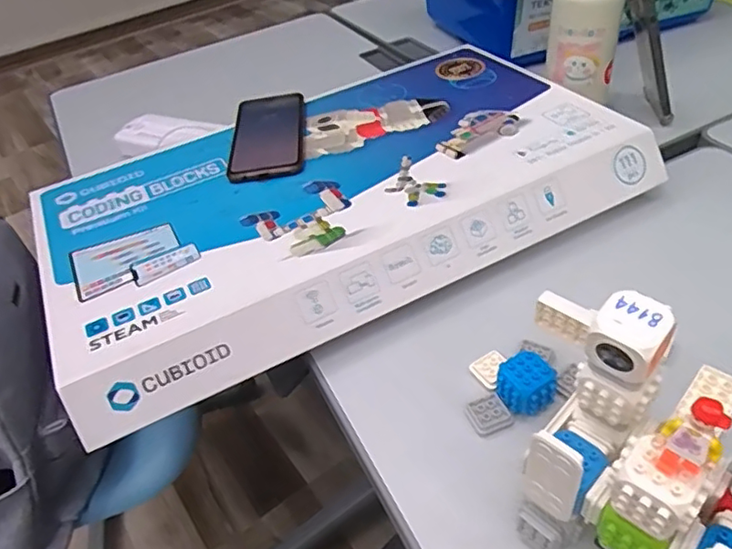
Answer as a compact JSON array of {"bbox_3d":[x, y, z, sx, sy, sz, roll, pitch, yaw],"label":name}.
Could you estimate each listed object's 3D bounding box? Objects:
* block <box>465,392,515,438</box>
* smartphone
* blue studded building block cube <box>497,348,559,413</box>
[{"bbox_3d":[0.087,0.098,0.414,0.027,0.007,0.027,-18,43,-11],"label":"block"},{"bbox_3d":[-0.104,-0.149,0.621,0.075,0.012,0.157,-7,42,1],"label":"smartphone"},{"bbox_3d":[0.113,0.078,0.409,0.036,0.031,0.037,-27,45,-20],"label":"blue studded building block cube"}]

